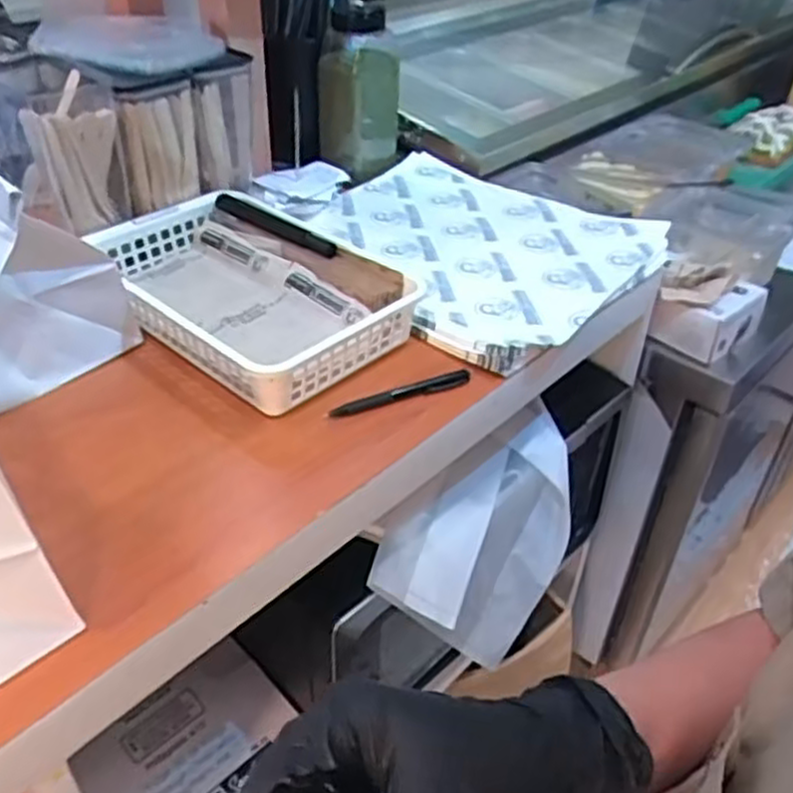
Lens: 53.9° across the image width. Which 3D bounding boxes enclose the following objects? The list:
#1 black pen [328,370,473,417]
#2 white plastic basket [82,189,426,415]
[{"bbox_3d":[0.004,-0.002,0.658,0.130,0.010,0.013,-15,42,-20],"label":"black pen"},{"bbox_3d":[-0.140,-0.102,0.734,0.190,0.055,0.303,-28,47,-33],"label":"white plastic basket"}]

